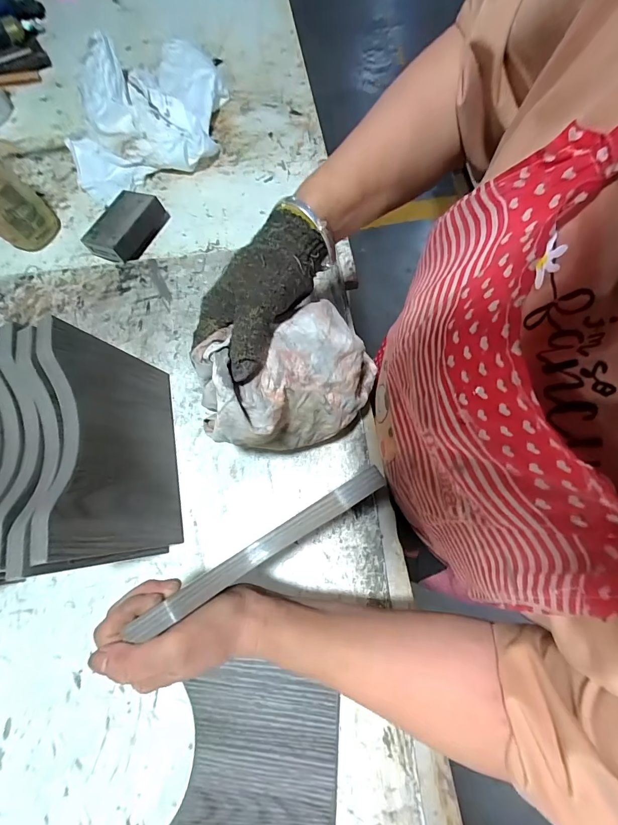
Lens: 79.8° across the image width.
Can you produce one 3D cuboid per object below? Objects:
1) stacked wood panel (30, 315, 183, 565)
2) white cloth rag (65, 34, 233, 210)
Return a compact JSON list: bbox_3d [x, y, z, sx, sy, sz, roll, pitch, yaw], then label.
[{"bbox_3d":[-0.176,0.025,0.343,0.015,0.146,0.196,-17,73,13],"label":"stacked wood panel"},{"bbox_3d":[-0.248,-0.456,0.557,0.250,0.069,0.242,-21,72,-5],"label":"white cloth rag"}]

